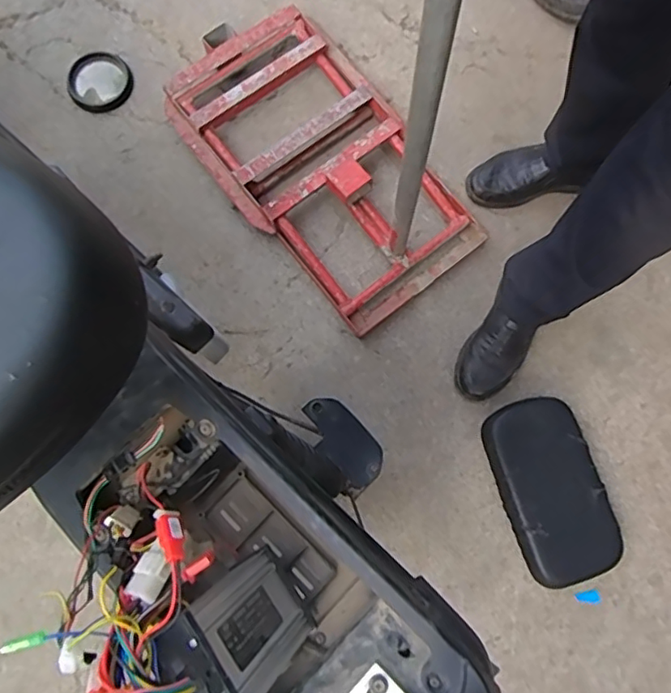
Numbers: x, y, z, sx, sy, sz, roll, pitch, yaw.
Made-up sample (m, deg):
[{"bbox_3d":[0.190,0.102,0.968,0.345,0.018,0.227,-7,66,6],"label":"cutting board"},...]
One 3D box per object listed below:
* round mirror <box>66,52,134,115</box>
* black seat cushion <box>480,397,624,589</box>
[{"bbox_3d":[-0.470,-0.527,1.120,0.121,0.018,0.125,0,80,0],"label":"round mirror"},{"bbox_3d":[0.363,0.241,0.946,0.171,0.059,0.298,-18,80,-4],"label":"black seat cushion"}]

